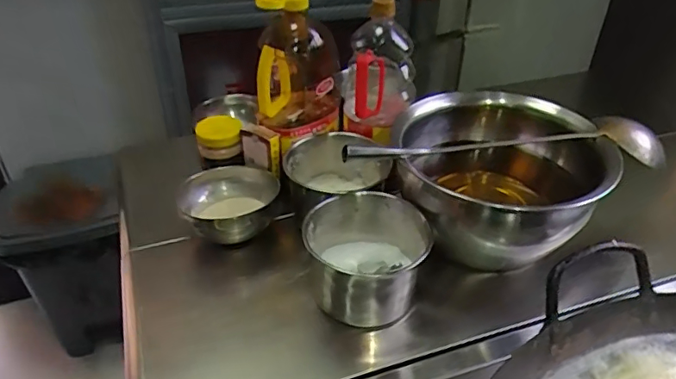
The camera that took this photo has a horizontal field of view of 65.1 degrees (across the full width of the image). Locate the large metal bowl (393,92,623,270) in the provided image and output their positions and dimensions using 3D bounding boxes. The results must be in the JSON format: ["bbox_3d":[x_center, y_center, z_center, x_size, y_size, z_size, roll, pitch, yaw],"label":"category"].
[{"bbox_3d":[0.214,-0.029,0.733,0.252,0.162,0.252,0,36,0],"label":"large metal bowl"}]

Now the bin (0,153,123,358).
[{"bbox_3d":[-0.698,0.191,1.412,0.337,0.484,0.274,-4,36,-6],"label":"bin"}]

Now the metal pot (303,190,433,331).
[{"bbox_3d":[0.031,0.091,0.660,0.136,0.108,0.145,0,36,0],"label":"metal pot"}]

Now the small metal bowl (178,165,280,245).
[{"bbox_3d":[-0.152,0.025,0.760,0.135,0.057,0.131,-10,38,-15],"label":"small metal bowl"}]

